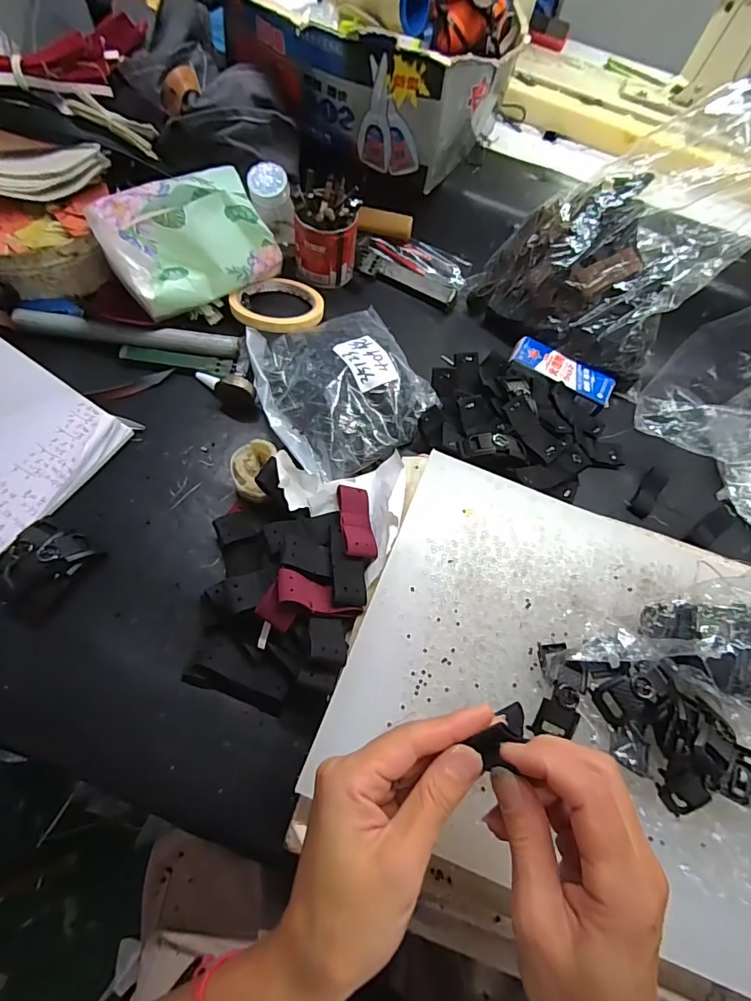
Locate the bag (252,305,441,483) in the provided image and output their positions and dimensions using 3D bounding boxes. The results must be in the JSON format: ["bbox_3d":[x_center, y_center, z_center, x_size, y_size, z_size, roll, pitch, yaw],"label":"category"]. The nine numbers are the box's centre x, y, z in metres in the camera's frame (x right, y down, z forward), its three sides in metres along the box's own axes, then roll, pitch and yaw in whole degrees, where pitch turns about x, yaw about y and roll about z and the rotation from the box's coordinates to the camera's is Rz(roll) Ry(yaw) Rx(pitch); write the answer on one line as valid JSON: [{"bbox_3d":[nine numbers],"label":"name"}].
[{"bbox_3d":[-0.028,-0.114,0.422,0.148,0.027,0.164,-22,69,-17],"label":"bag"}]

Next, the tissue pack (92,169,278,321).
[{"bbox_3d":[-0.172,-0.245,0.438,0.152,0.083,0.082,-32,72,-20],"label":"tissue pack"}]

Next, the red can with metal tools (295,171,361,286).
[{"bbox_3d":[-0.052,-0.280,0.479,0.062,0.092,0.060,3,64,-6],"label":"red can with metal tools"}]

